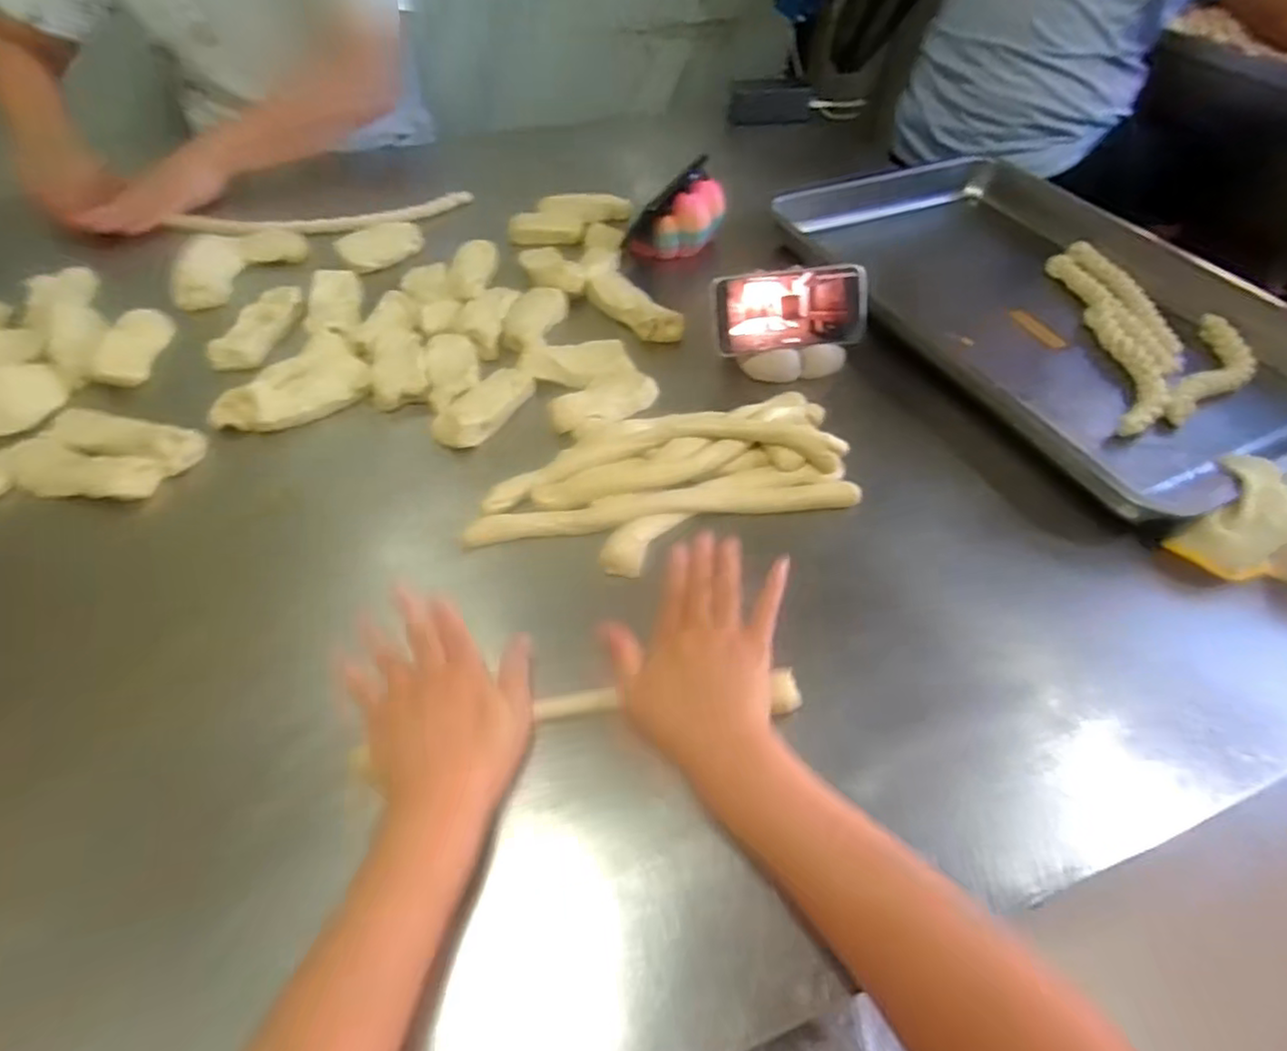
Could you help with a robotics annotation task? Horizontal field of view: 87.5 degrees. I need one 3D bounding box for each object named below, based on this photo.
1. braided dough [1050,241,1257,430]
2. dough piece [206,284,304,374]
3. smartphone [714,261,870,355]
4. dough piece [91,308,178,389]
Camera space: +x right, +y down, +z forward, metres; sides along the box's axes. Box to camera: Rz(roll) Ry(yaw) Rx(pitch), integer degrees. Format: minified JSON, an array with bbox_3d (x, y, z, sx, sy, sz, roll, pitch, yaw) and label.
[{"bbox_3d":[0.538,-0.202,0.702,0.153,0.019,0.332,9,51,5],"label":"braided dough"},{"bbox_3d":[-0.389,-0.199,0.682,0.038,0.028,0.118,13,52,9],"label":"dough piece"},{"bbox_3d":[0.144,-0.210,0.655,0.152,0.073,0.012,-8,16,-9],"label":"smartphone"},{"bbox_3d":[-0.494,-0.175,0.655,0.039,0.027,0.112,-6,51,-7],"label":"dough piece"}]

